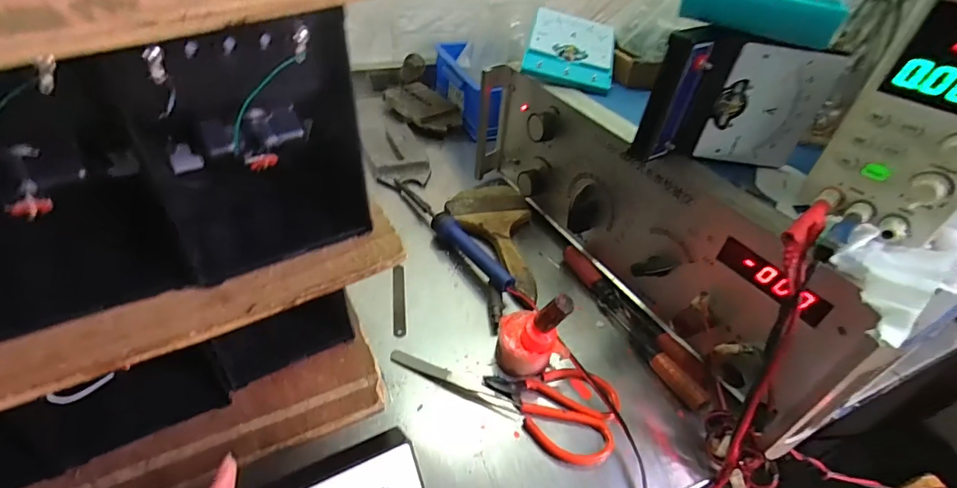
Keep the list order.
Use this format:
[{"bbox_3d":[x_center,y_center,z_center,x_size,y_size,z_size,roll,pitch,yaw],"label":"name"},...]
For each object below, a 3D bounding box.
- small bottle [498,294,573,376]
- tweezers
[{"bbox_3d":[0.045,0.070,0.368,0.055,0.085,0.043,26,44,21],"label":"small bottle"},{"bbox_3d":[-0.020,0.115,0.373,0.118,0.004,0.014,21,43,17],"label":"tweezers"}]

